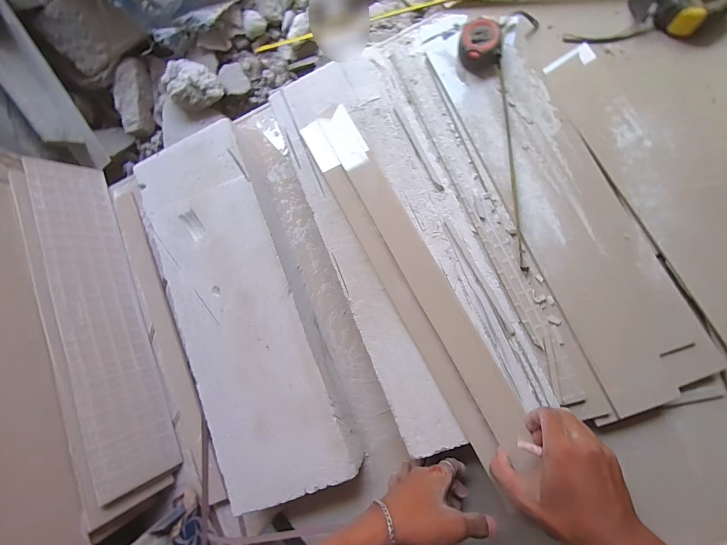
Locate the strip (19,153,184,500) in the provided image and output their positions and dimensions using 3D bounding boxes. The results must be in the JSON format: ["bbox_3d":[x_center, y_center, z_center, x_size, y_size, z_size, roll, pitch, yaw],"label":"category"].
[{"bbox_3d":[-0.466,0.068,0.578,0.015,0.119,0.601,-29,78,33],"label":"strip"}]

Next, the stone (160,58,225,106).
[{"bbox_3d":[-0.369,-0.402,0.691,0.106,0.057,0.100,43,93,13],"label":"stone"}]

